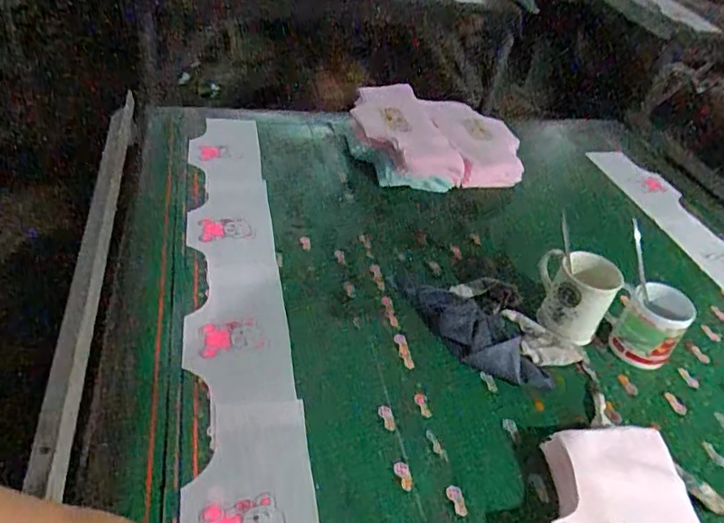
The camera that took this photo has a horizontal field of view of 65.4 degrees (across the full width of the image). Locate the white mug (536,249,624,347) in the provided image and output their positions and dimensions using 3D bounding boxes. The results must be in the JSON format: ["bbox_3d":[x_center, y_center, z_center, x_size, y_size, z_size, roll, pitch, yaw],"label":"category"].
[{"bbox_3d":[0.307,0.056,0.837,0.113,0.102,0.111,24,41,20],"label":"white mug"}]

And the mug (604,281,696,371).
[{"bbox_3d":[0.412,0.093,0.817,0.097,0.093,0.094,31,44,27],"label":"mug"}]

